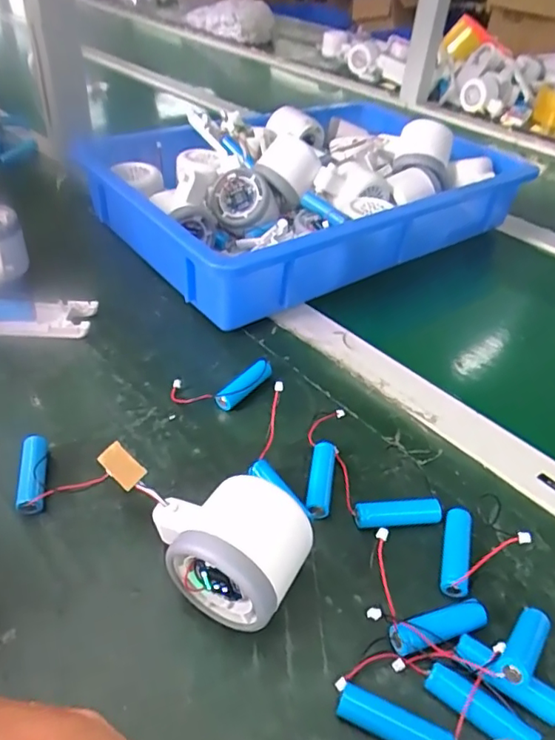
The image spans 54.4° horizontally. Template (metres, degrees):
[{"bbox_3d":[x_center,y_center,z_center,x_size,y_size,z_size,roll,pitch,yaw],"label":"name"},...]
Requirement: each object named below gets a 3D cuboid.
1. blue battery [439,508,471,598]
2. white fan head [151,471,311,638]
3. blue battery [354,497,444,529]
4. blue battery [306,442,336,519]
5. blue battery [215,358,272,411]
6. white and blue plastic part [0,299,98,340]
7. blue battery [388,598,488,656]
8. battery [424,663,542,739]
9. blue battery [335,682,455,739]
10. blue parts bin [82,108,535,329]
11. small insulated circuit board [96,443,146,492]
[{"bbox_3d":[0.102,0.103,0.307,0.016,0.015,0.049,15,42,12],"label":"blue battery"},{"bbox_3d":[-0.027,0.090,0.282,0.085,0.050,0.060,20,43,18],"label":"white fan head"},{"bbox_3d":[0.072,0.086,0.323,0.052,0.015,0.012,-2,41,-7],"label":"blue battery"},{"bbox_3d":[0.028,0.069,0.339,0.015,0.013,0.050,8,41,4],"label":"blue battery"},{"bbox_3d":[-0.023,0.012,0.394,0.011,0.017,0.051,28,46,25],"label":"blue battery"},{"bbox_3d":[-0.207,-0.044,0.447,0.107,0.015,0.040,4,41,0],"label":"white and blue plastic part"},{"bbox_3d":[0.081,0.131,0.273,0.052,0.016,0.013,-10,43,-16],"label":"blue battery"},{"bbox_3d":[0.092,0.156,0.246,0.050,0.014,0.013,27,46,24],"label":"battery"},{"bbox_3d":[0.052,0.159,0.242,0.051,0.012,0.013,19,43,16],"label":"blue battery"},{"bbox_3d":[0.030,-0.196,0.588,0.415,0.091,0.287,-25,49,-30],"label":"blue parts bin"},{"bbox_3d":[-0.088,0.055,0.307,0.029,0.004,0.015,37,70,27],"label":"small insulated circuit board"}]

